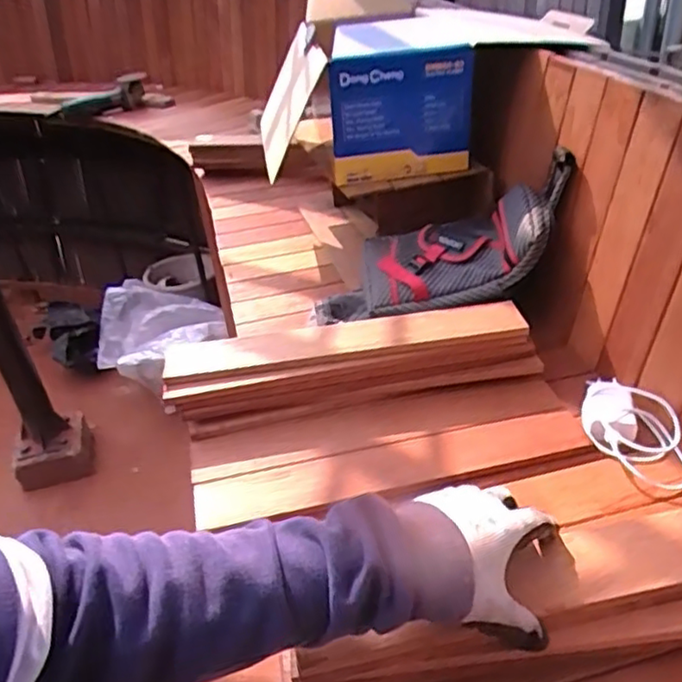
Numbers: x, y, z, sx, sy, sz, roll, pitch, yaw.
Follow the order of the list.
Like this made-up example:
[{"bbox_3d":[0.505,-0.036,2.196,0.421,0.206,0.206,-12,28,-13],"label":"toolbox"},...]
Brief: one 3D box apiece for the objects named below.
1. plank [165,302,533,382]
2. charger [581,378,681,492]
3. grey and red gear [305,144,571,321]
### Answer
[{"bbox_3d":[0.000,-0.004,0.773,0.425,0.017,0.071,-7,34,-2],"label":"plank"},{"bbox_3d":[0.313,0.090,0.702,0.086,0.036,0.164,-11,34,-7],"label":"charger"},{"bbox_3d":[0.138,-0.120,0.874,0.379,0.099,0.159,-23,29,20],"label":"grey and red gear"}]

